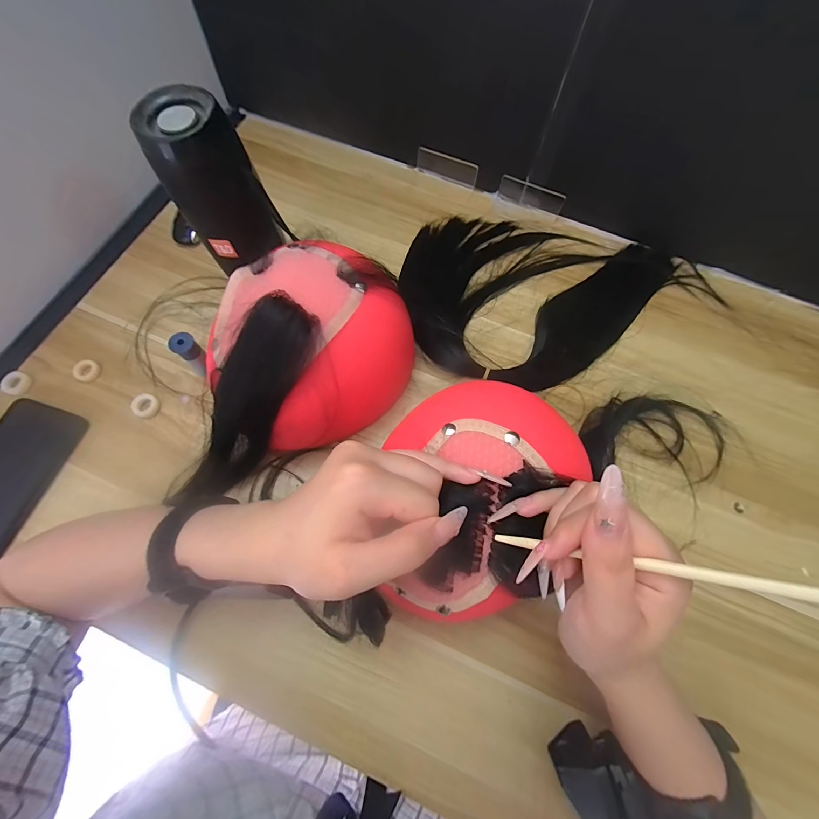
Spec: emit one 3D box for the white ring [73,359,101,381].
[{"bbox_3d":[-0.322,-0.039,0.364,0.019,0.006,0.023,-2,70,-2],"label":"white ring"}]

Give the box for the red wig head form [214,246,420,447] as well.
[{"bbox_3d":[-0.077,-0.046,0.323,0.130,0.124,0.166,39,74,12],"label":"red wig head form"}]

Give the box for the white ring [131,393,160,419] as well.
[{"bbox_3d":[-0.257,-0.004,0.356,0.024,0.008,0.023,0,70,-1],"label":"white ring"}]

